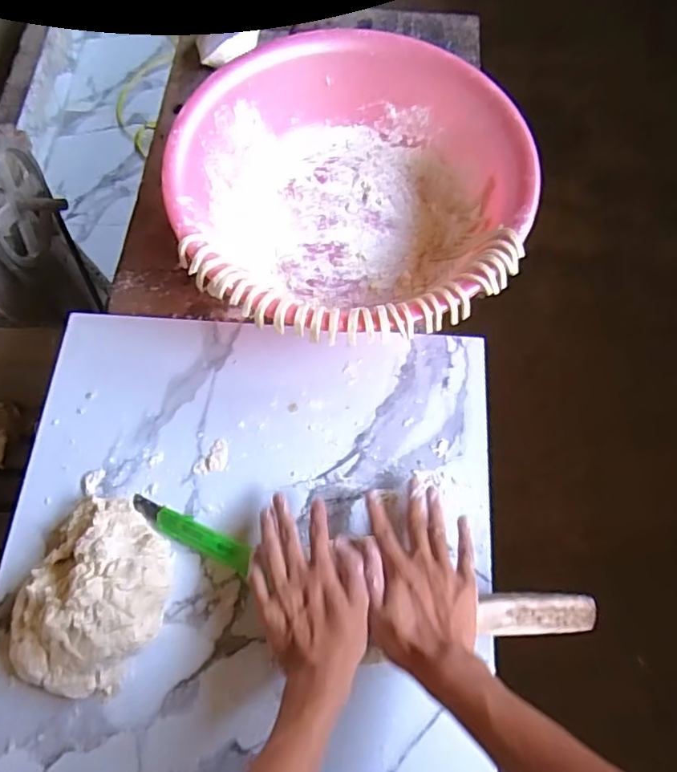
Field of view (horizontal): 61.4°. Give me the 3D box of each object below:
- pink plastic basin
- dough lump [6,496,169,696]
[{"bbox_3d":[0.015,-0.228,0.693,0.397,0.124,0.397,0,65,-1],"label":"pink plastic basin"},{"bbox_3d":[-0.234,0.193,0.538,0.131,0.064,0.172,4,65,1],"label":"dough lump"}]

